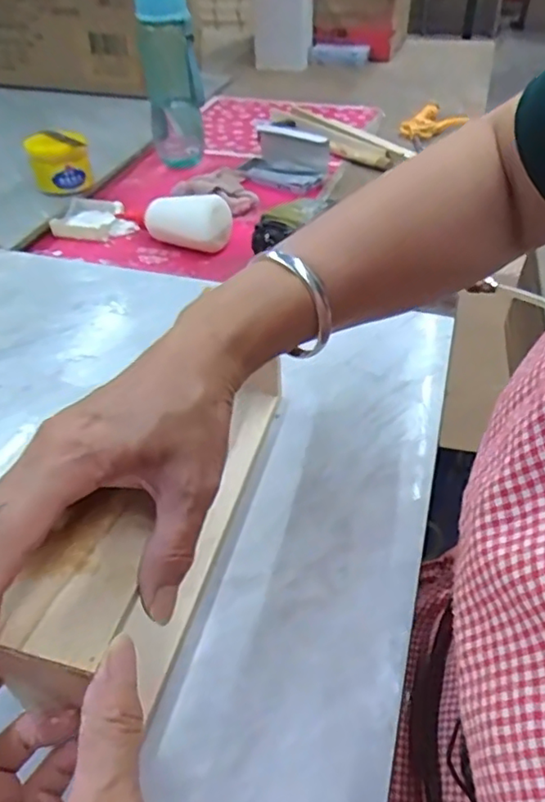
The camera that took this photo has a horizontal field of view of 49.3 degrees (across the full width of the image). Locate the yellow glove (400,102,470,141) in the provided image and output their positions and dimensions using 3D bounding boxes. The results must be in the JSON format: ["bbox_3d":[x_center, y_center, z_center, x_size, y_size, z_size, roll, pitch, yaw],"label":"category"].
[{"bbox_3d":[0.264,-0.469,0.999,0.062,0.025,0.145,31,51,30],"label":"yellow glove"}]

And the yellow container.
[{"bbox_3d":[-0.286,-0.319,0.797,0.078,0.070,0.058,-9,43,-9],"label":"yellow container"}]

